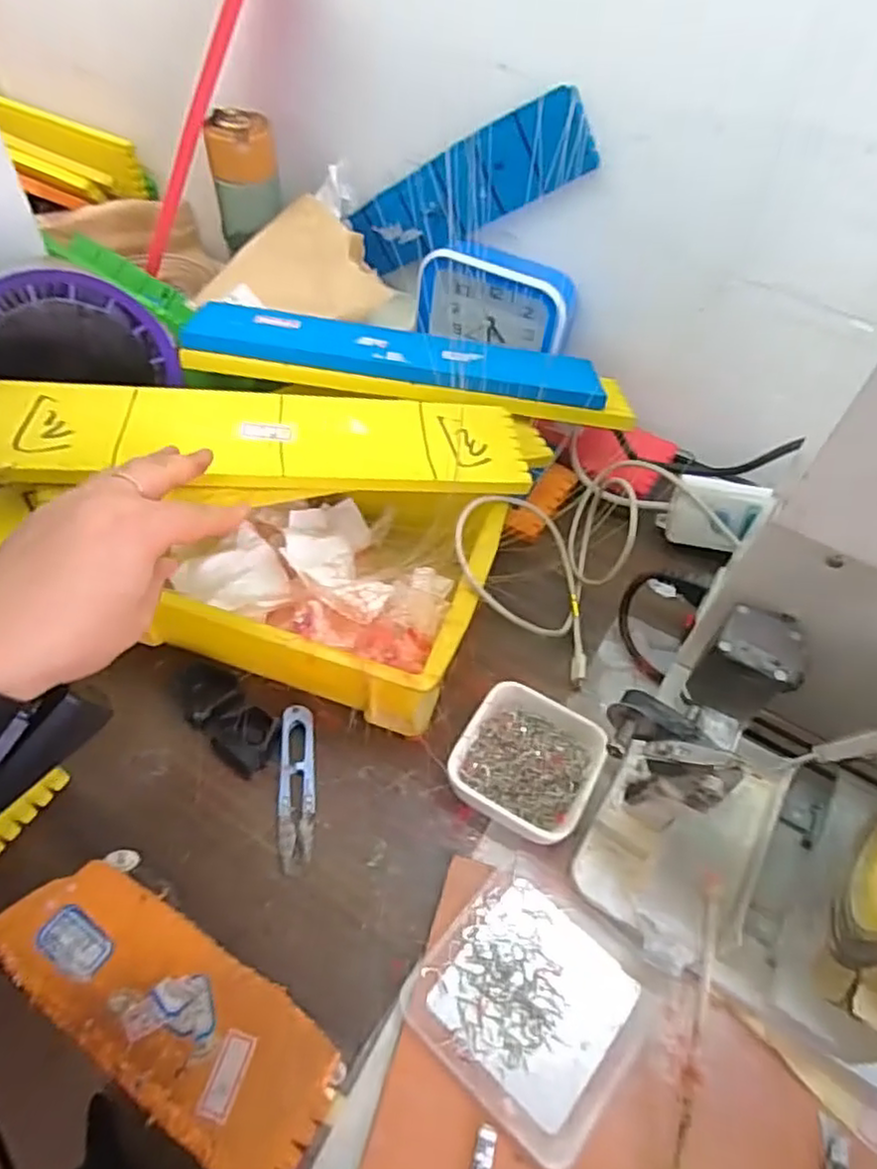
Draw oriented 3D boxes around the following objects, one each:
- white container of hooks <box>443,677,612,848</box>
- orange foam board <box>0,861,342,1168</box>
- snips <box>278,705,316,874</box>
[{"bbox_3d":[0.054,0.112,0.424,0.081,0.032,0.085,25,54,14],"label":"white container of hooks"},{"bbox_3d":[-0.138,0.211,0.340,0.187,0.013,0.067,28,55,16],"label":"orange foam board"},{"bbox_3d":[-0.087,0.122,0.417,0.022,0.009,0.099,-2,53,-7],"label":"snips"}]

